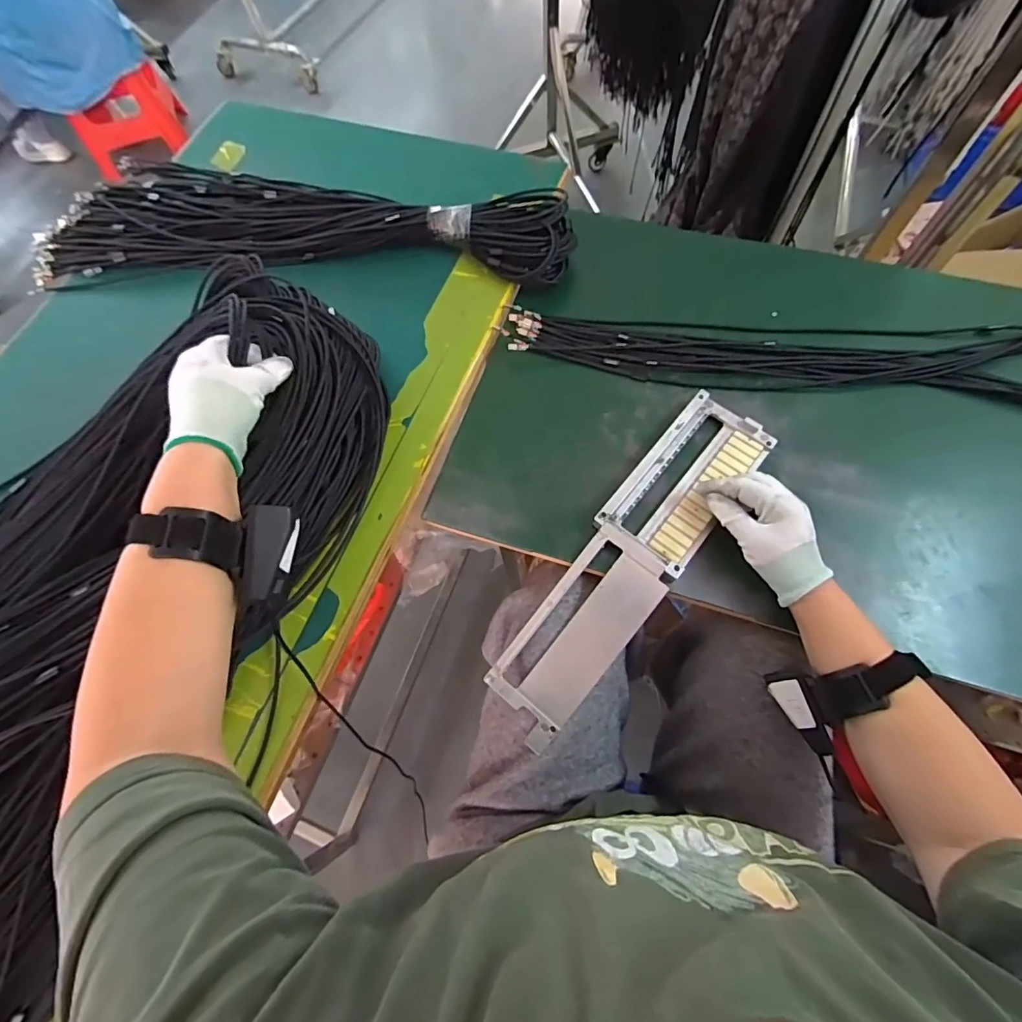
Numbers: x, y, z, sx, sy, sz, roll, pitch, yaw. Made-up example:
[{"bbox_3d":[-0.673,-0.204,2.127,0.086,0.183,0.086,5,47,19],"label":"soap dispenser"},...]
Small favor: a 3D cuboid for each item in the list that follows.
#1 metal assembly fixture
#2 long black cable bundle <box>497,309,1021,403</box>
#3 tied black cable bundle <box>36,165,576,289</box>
[{"bbox_3d":[0.124,0.046,0.499,0.097,0.028,0.396,34,81,16],"label":"metal assembly fixture"},{"bbox_3d":[0.365,-0.200,0.578,0.746,0.036,0.157,7,68,6],"label":"long black cable bundle"},{"bbox_3d":[-0.285,-0.414,0.680,0.737,0.052,0.219,3,67,4],"label":"tied black cable bundle"}]

